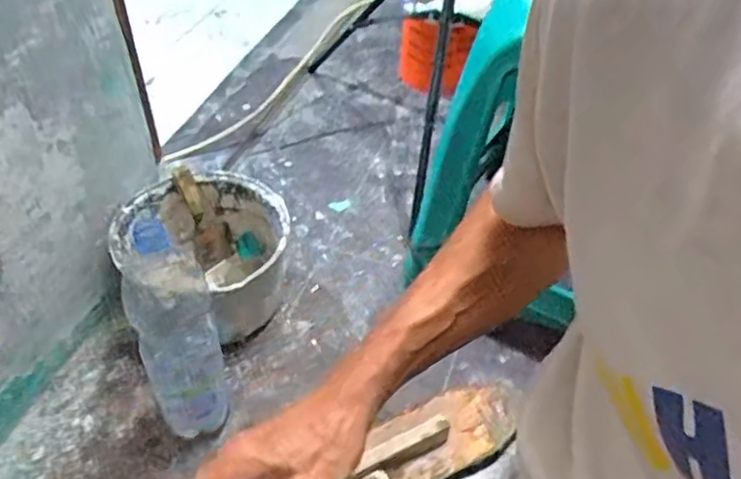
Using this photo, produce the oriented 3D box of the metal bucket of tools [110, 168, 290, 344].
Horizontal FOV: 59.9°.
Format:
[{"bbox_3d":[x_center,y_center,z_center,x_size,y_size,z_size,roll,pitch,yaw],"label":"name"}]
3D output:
[{"bbox_3d":[-0.232,0.022,0.937,0.228,0.154,0.204,10,46,7],"label":"metal bucket of tools"}]

